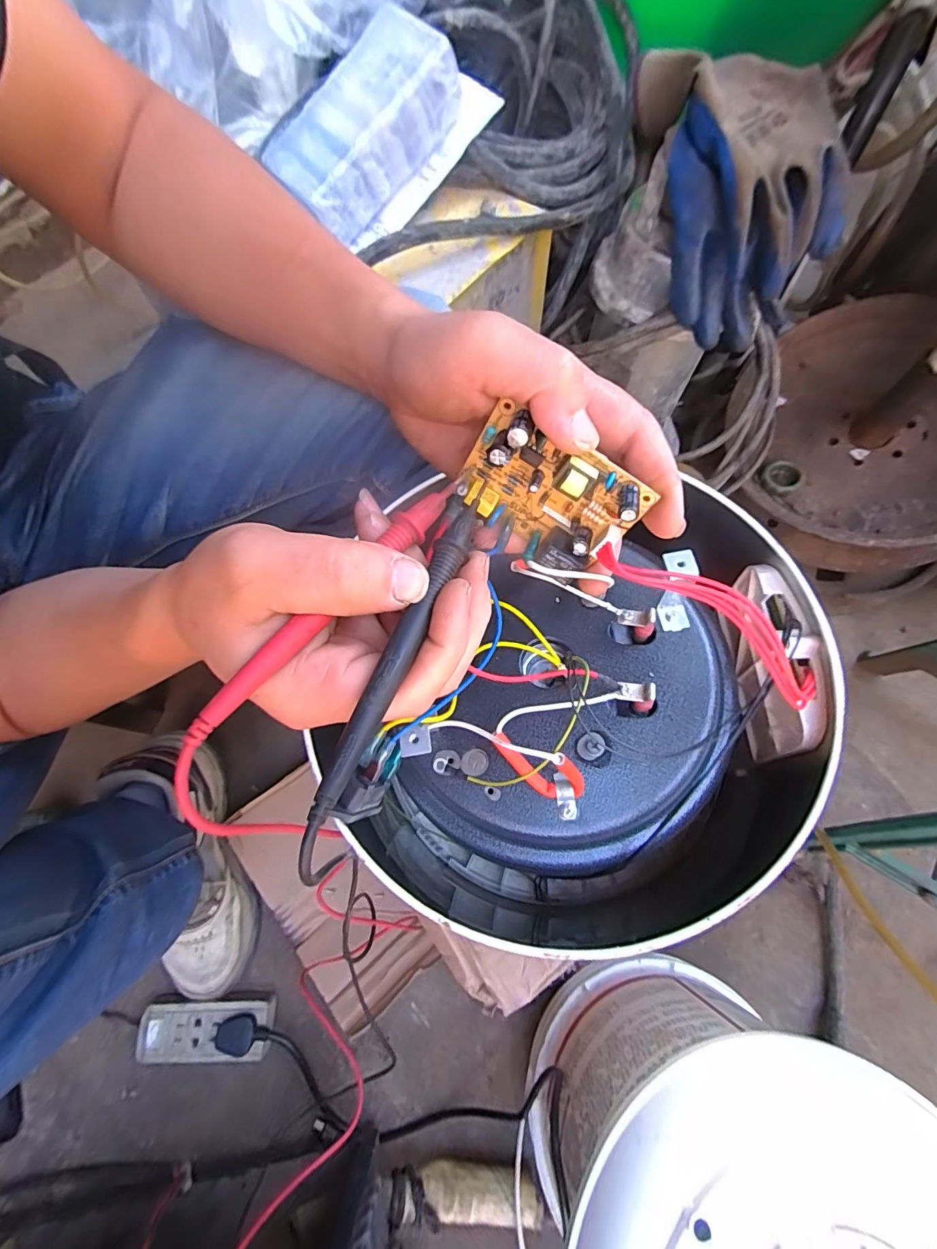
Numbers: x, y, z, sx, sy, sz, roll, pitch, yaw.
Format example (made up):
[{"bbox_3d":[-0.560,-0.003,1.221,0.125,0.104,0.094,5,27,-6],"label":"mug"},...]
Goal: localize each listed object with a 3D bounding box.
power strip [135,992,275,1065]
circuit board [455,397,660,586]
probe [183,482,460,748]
[{"bbox_3d":[-0.275,0.425,0.503,0.131,0.022,0.058,-3,69,2],"label":"power strip"},{"bbox_3d":[0.031,-0.050,0.203,0.072,0.052,0.024,33,51,-11],"label":"circuit board"},{"bbox_3d":[-0.047,-0.009,0.170,0.009,0.007,0.128,37,70,15],"label":"probe"}]

